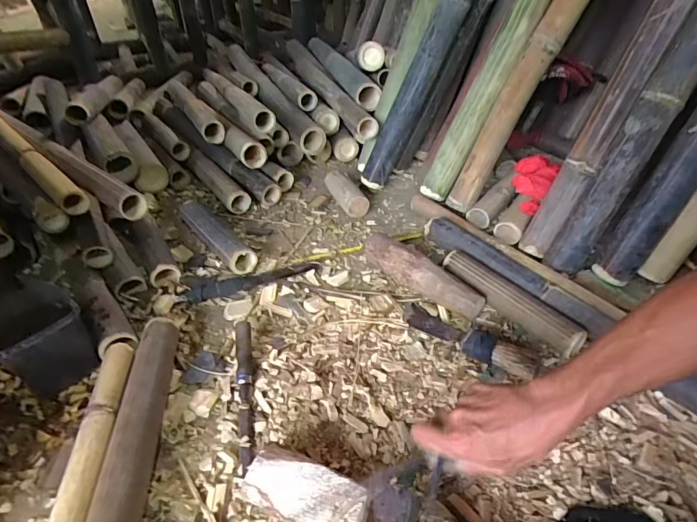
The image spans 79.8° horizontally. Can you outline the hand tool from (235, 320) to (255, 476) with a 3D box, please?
[{"bbox_3d":[-0.152,0.188,0.612,0.022,0.019,0.223,-7,53,-8],"label":"hand tool"}]

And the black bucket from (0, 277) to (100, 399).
[{"bbox_3d":[-0.452,0.121,0.623,0.126,0.126,0.100,25,46,29],"label":"black bucket"}]

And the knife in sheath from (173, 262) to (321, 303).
[{"bbox_3d":[-0.189,0.036,0.806,0.270,0.030,0.047,-14,41,-16],"label":"knife in sheath"}]

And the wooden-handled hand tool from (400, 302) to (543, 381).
[{"bbox_3d":[0.189,0.123,0.682,0.232,0.041,0.048,27,46,30],"label":"wooden-handled hand tool"}]

